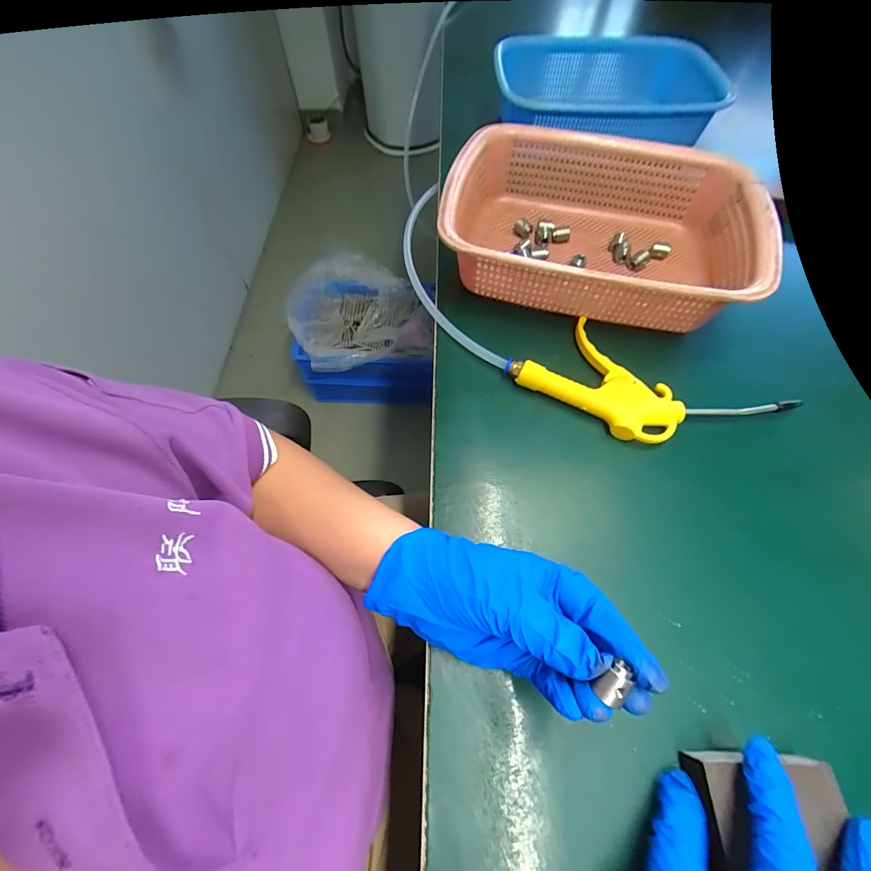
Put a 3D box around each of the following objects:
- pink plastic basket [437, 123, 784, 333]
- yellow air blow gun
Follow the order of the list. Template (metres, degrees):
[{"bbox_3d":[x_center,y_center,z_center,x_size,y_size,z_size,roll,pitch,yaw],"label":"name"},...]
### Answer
[{"bbox_3d":[0.155,-0.199,0.398,0.282,0.080,0.209,10,61,7],"label":"pink plastic basket"},{"bbox_3d":[0.180,-0.039,0.350,0.210,0.026,0.104,30,65,17],"label":"yellow air blow gun"}]

